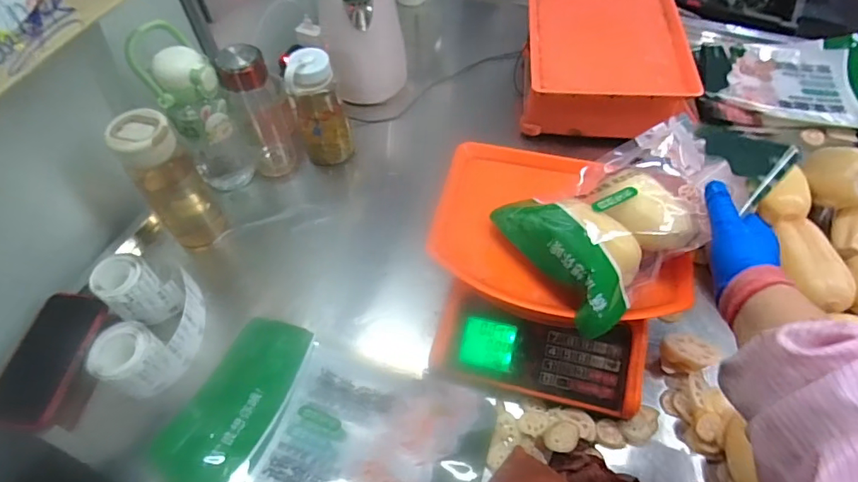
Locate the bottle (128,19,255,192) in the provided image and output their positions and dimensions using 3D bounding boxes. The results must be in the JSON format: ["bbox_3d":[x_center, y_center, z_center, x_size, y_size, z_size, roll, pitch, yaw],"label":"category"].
[{"bbox_3d":[-0.316,-0.173,0.705,0.092,0.245,0.078,-27,58,-15],"label":"bottle"}]

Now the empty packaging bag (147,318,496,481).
[{"bbox_3d":[-0.107,0.221,0.561,0.332,0.033,0.204,15,57,13],"label":"empty packaging bag"}]

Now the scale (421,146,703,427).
[{"bbox_3d":[0.147,0.032,0.595,0.281,0.160,0.267,11,56,11],"label":"scale"}]

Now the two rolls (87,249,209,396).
[{"bbox_3d":[-0.348,0.100,0.624,0.109,0.072,0.176,-15,55,-7],"label":"two rolls"}]

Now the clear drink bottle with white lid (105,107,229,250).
[{"bbox_3d":[-0.343,-0.073,0.671,0.059,0.209,0.078,33,63,23],"label":"clear drink bottle with white lid"}]

